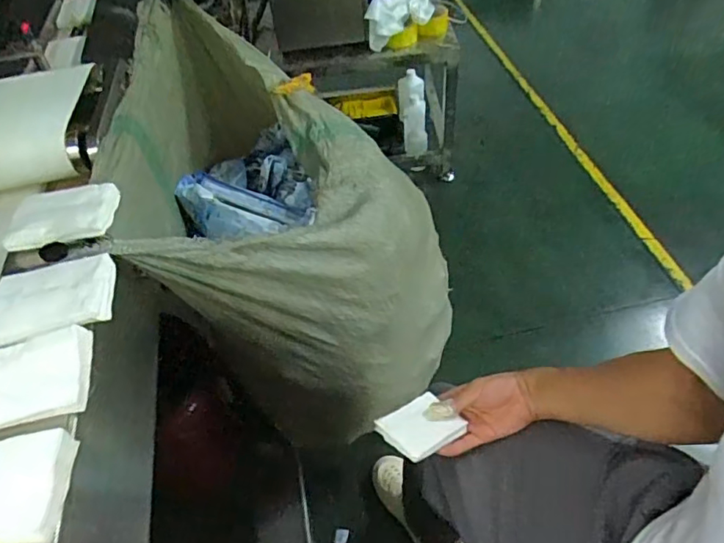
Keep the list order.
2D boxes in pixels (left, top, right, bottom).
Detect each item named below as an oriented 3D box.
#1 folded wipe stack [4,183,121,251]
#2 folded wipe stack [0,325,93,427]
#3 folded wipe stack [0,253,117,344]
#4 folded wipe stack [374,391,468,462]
[{"bbox_3d":[-0.301,-0.057,0.549,0.098,0.015,0.073,-7,49,-1],"label":"folded wipe stack"},{"bbox_3d":[-0.266,0.086,0.423,0.101,0.018,0.071,-14,49,-7],"label":"folded wipe stack"},{"bbox_3d":[-0.275,0.022,0.480,0.105,0.013,0.081,-14,49,-7],"label":"folded wipe stack"},{"bbox_3d":[0.074,0.198,0.696,0.093,0.015,0.072,-21,52,-29],"label":"folded wipe stack"}]

